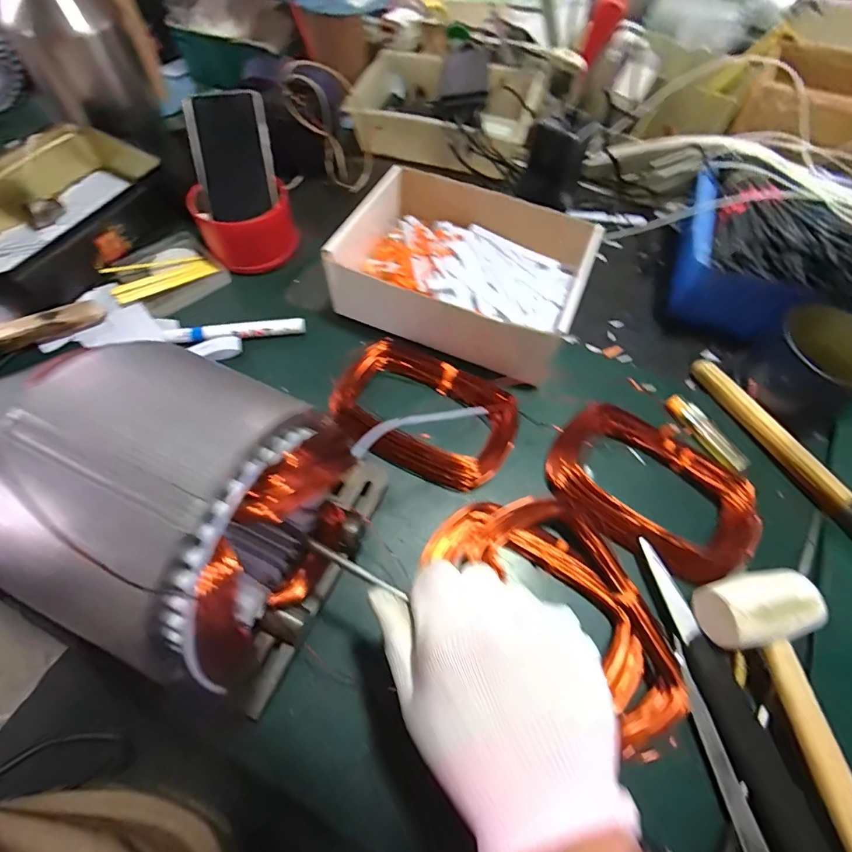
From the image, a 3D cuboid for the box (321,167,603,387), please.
[{"bbox_3d":[0.039,-0.174,0.470,0.239,0.070,0.193,22,64,10],"label":"box"}]

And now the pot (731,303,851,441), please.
[{"bbox_3d":[0.372,-0.052,0.421,0.091,0.078,0.085,1,63,-1],"label":"pot"}]

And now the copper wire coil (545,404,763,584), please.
[{"bbox_3d":[0.200,0.053,0.386,0.170,0.023,0.118,29,66,13],"label":"copper wire coil"}]

